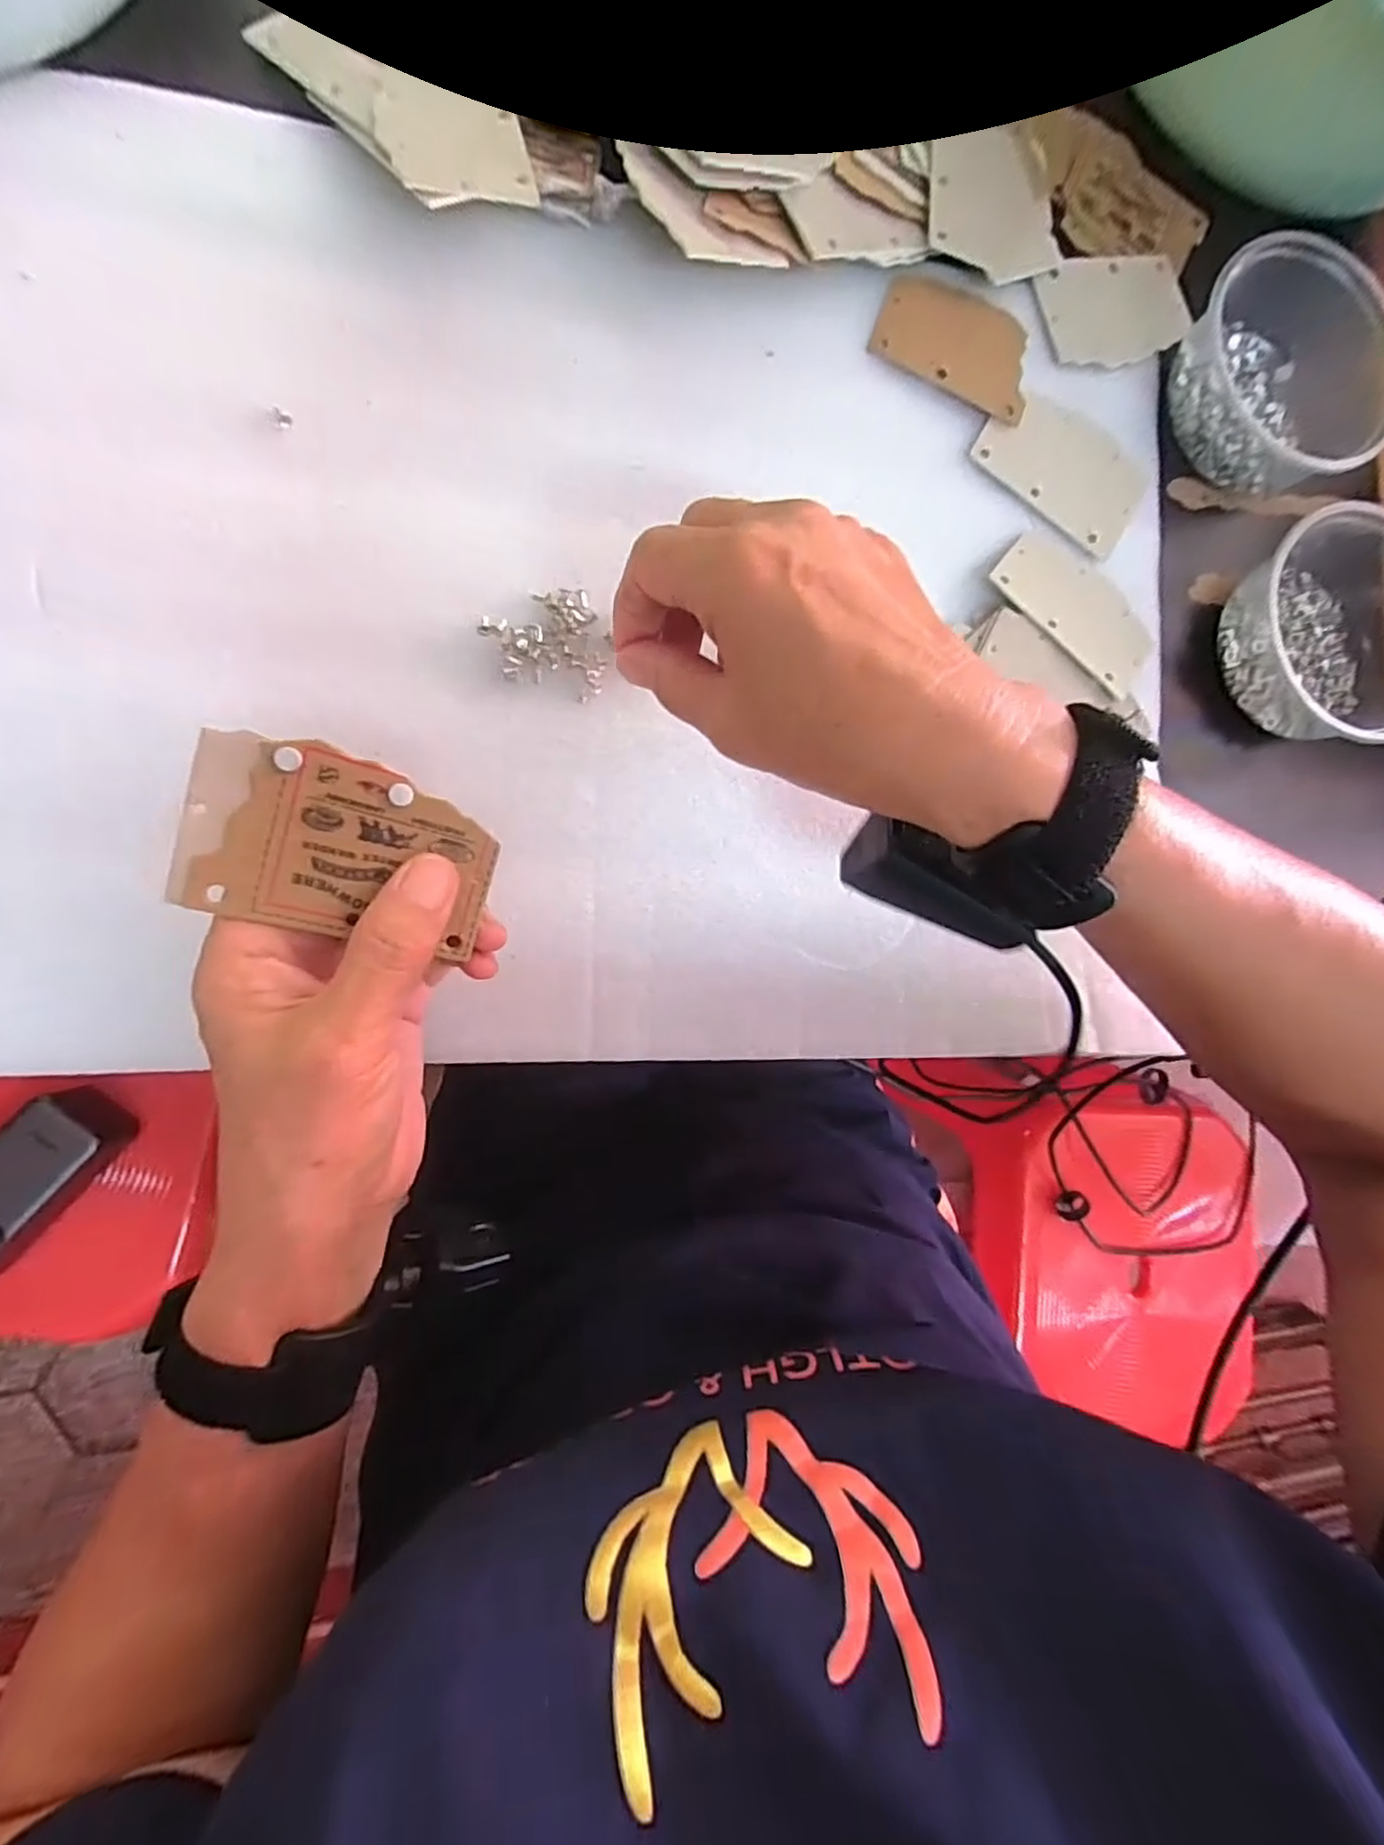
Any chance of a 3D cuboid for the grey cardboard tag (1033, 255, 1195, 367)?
[{"bbox_3d":[0.213,-0.304,0.344,0.089,0.004,0.051,-21,92,-15],"label":"grey cardboard tag"}]

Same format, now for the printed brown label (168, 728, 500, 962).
[{"bbox_3d":[-0.103,-0.023,0.209,0.083,0.004,0.052,12,101,-25],"label":"printed brown label"}]

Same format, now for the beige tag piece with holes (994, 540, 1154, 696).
[{"bbox_3d":[0.182,-0.147,0.327,0.084,0.005,0.050,40,69,-5],"label":"beige tag piece with holes"}]

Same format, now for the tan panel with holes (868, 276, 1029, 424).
[{"bbox_3d":[0.124,-0.272,0.324,0.076,0.004,0.052,19,85,-8],"label":"tan panel with holes"}]

